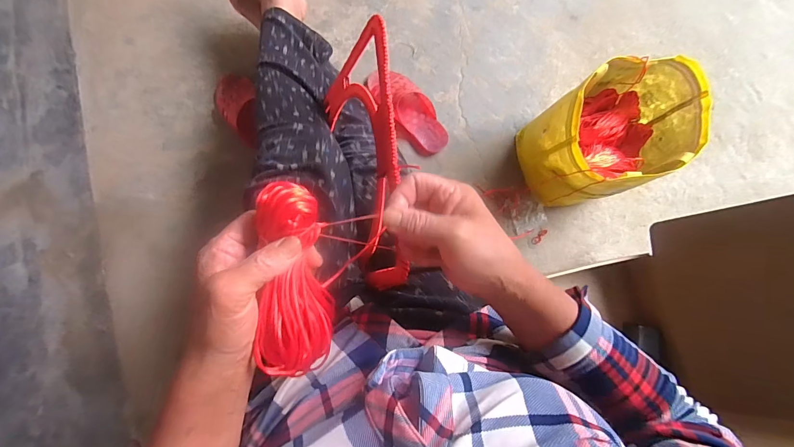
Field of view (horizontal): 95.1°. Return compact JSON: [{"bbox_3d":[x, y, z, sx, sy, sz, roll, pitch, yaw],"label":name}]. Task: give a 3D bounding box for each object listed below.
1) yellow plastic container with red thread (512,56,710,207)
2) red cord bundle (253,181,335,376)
[{"bbox_3d":[0.403,-0.169,0.719,0.268,0.225,0.206,-24,86,-5],"label":"yellow plastic container with red thread"},{"bbox_3d":[-0.082,0.044,0.292,0.049,0.051,0.149,-1,100,-3],"label":"red cord bundle"}]

